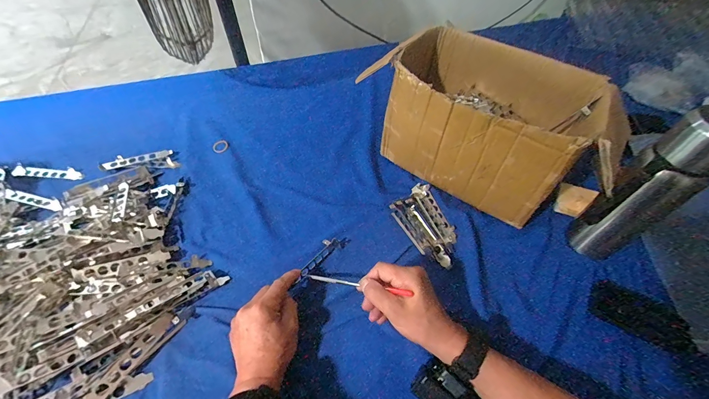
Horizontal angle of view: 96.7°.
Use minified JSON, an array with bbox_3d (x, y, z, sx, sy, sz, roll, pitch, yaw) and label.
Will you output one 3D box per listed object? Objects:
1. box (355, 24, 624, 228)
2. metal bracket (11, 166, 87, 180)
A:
[{"bbox_3d":[0.231,-0.120,0.534,0.345,0.207,0.208,36,59,23],"label":"box"},{"bbox_3d":[-0.572,-0.048,0.589,0.121,0.014,0.023,3,52,0],"label":"metal bracket"}]

